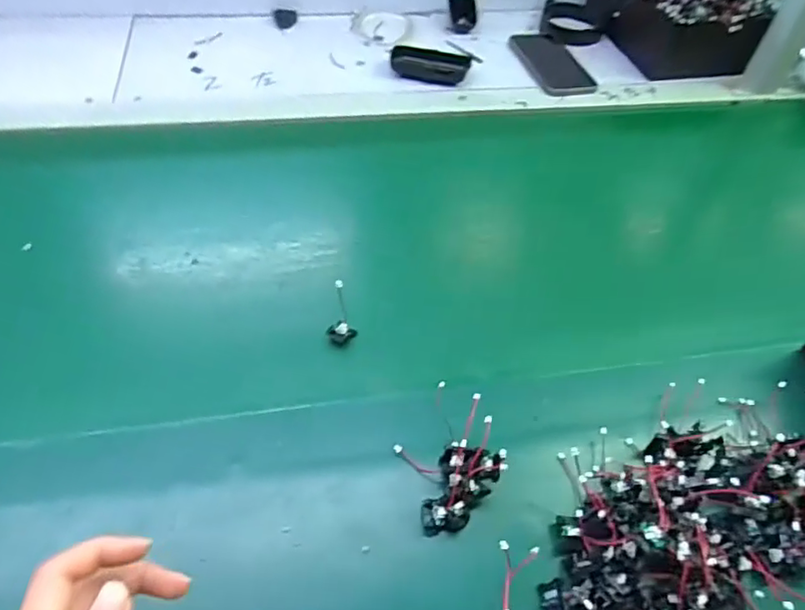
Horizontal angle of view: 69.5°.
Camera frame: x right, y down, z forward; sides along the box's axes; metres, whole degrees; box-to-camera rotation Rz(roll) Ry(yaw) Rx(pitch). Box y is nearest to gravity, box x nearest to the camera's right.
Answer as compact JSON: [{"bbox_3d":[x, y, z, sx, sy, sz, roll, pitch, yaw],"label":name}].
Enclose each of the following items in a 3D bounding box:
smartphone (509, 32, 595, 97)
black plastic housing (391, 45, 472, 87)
[{"bbox_3d":[0.222,-0.359,0.860,0.085,0.009,0.165,-9,53,-12],"label":"smartphone"},{"bbox_3d":[0.040,-0.336,0.811,0.109,0.025,0.052,2,52,-4],"label":"black plastic housing"}]

